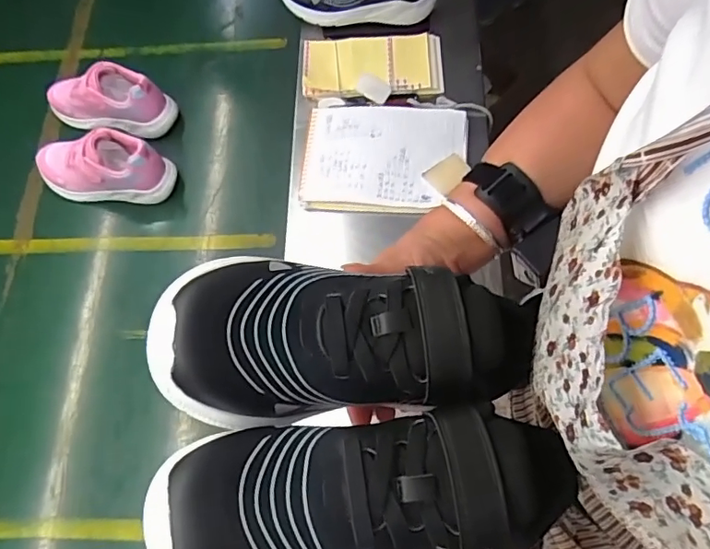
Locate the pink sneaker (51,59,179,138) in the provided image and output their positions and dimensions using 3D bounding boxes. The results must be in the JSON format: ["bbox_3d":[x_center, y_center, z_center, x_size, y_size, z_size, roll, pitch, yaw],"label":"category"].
[{"bbox_3d":[-0.362,-0.256,0.774,0.181,0.100,0.062,12,70,9],"label":"pink sneaker"}]

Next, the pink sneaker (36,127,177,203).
[{"bbox_3d":[-0.353,-0.147,0.724,0.188,0.097,0.067,0,68,5],"label":"pink sneaker"}]

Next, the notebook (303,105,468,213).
[{"bbox_3d":[0.038,-0.156,0.700,0.212,0.022,0.155,2,67,4],"label":"notebook"}]

